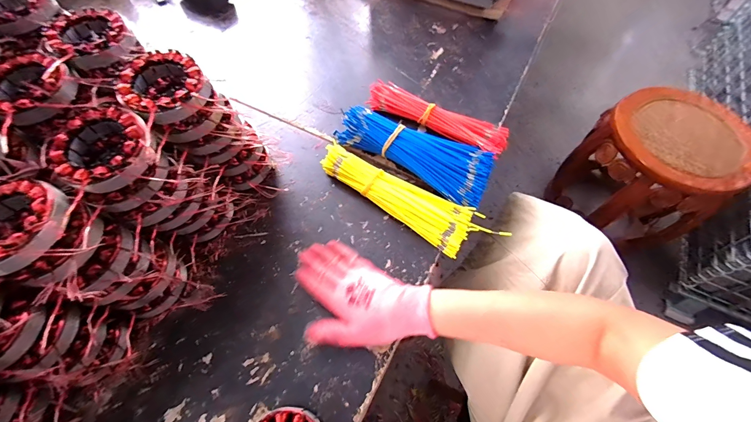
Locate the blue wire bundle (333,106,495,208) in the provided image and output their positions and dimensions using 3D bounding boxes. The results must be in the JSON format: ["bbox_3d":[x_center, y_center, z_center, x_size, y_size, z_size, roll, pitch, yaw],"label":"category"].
[{"bbox_3d":[0.065,-0.101,0.513,0.242,0.042,0.095,30,66,15],"label":"blue wire bundle"}]

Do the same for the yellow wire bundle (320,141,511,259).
[{"bbox_3d":[0.042,-0.026,0.480,0.268,0.033,0.074,34,68,17],"label":"yellow wire bundle"}]

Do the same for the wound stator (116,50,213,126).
[{"bbox_3d":[-0.231,-0.137,0.361,0.080,0.030,0.087,0,62,1],"label":"wound stator"}]

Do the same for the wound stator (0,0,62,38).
[{"bbox_3d":[-0.484,-0.273,0.442,0.086,0.029,0.098,-41,69,-19],"label":"wound stator"}]

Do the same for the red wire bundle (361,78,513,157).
[{"bbox_3d":[0.103,-0.159,0.554,0.241,0.029,0.069,26,66,14],"label":"red wire bundle"}]

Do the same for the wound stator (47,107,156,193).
[{"bbox_3d":[-0.266,-0.059,0.327,0.084,0.035,0.092,0,62,1],"label":"wound stator"}]

